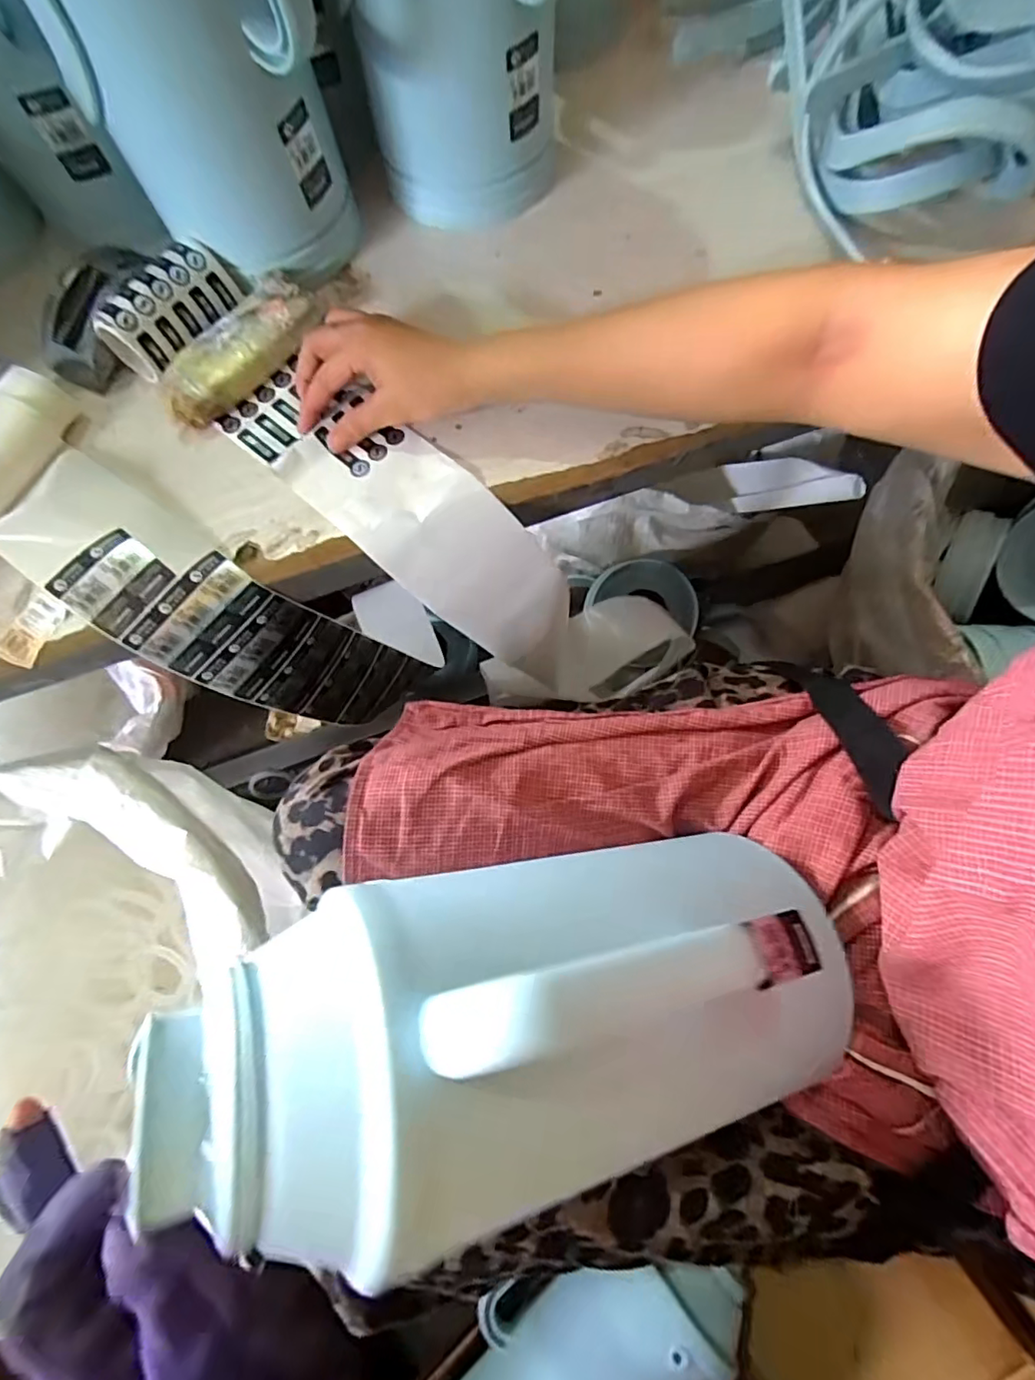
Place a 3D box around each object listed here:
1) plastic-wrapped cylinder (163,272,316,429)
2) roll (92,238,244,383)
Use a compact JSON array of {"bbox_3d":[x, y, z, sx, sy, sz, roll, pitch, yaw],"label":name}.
[{"bbox_3d":[-0.221,-0.268,0.457,0.054,0.031,0.143,37,78,12],"label":"plastic-wrapped cylinder"},{"bbox_3d":[-0.273,-0.302,0.455,0.052,0.054,0.112,41,79,13],"label":"roll"}]

